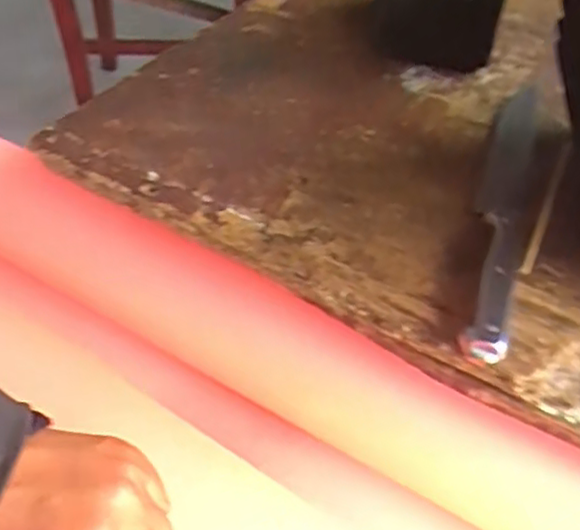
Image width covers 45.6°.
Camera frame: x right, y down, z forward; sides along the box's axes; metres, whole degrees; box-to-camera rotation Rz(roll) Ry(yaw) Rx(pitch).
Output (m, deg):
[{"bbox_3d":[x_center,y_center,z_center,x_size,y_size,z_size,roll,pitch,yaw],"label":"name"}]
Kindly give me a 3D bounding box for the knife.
[{"bbox_3d":[0.138,-0.047,0.446,0.031,0.015,0.278,14,46,12],"label":"knife"}]

